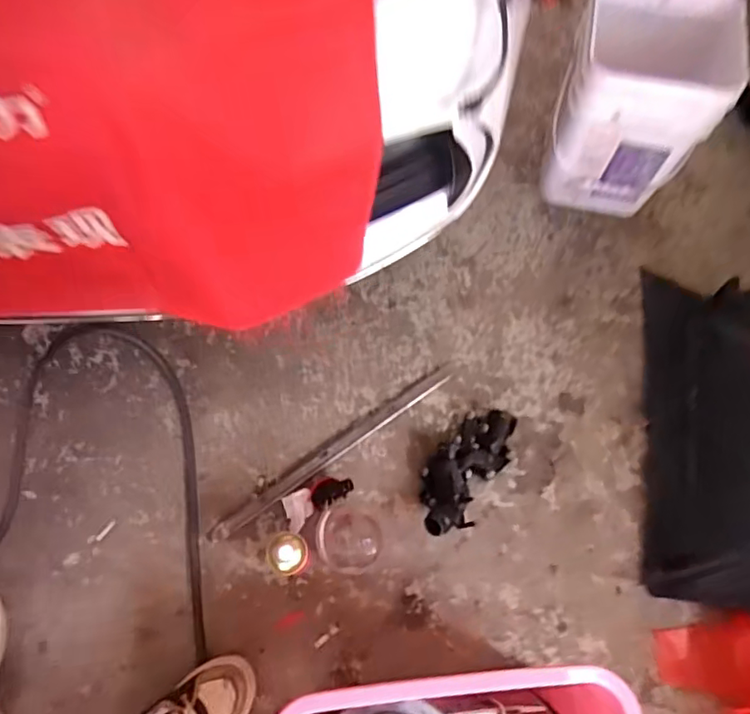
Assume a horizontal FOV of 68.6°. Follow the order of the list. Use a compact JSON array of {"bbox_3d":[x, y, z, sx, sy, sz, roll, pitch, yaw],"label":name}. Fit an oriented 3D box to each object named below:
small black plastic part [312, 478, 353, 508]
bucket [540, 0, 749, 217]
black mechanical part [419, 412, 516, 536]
[{"bbox_3d":[-0.078,0.241,0.992,0.087,0.024,0.046,-23,68,25],"label":"small black plastic part"},{"bbox_3d":[0.522,-0.511,1.143,0.281,0.371,0.287,22,72,9],"label":"bucket"},{"bbox_3d":[0.167,0.203,1.014,0.119,0.080,0.261,31,73,12],"label":"black mechanical part"}]

